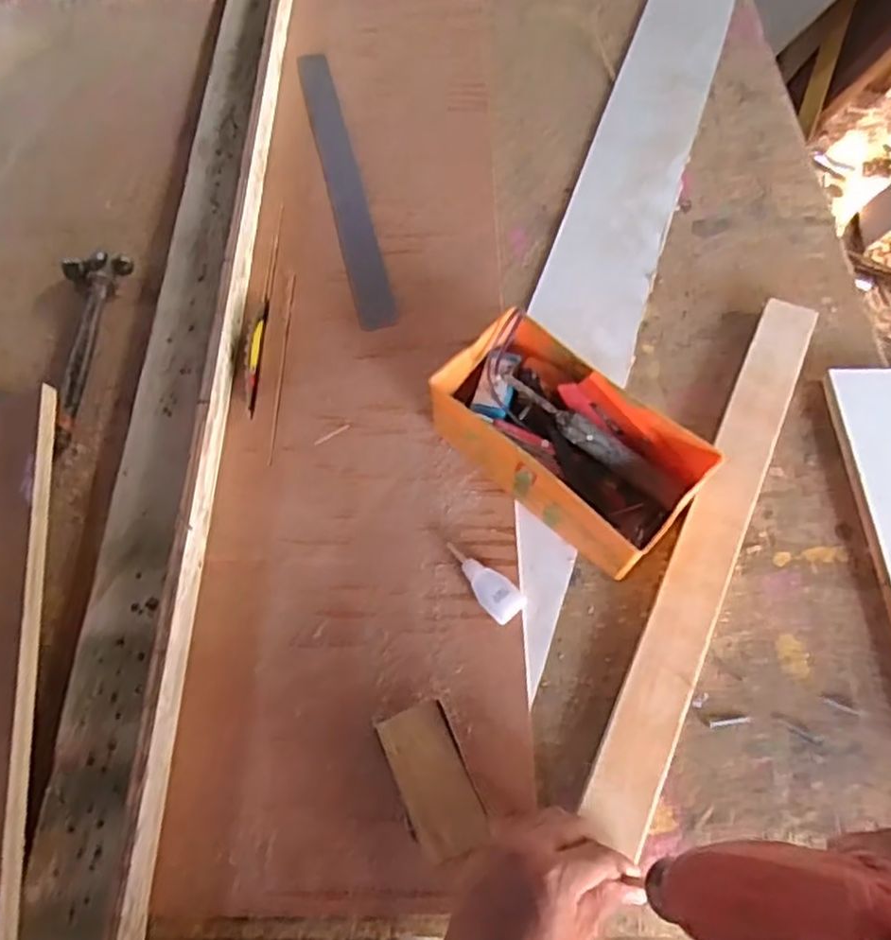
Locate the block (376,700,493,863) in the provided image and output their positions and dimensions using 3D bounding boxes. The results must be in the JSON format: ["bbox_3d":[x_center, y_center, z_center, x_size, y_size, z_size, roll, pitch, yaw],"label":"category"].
[{"bbox_3d":[-0.009,0.240,0.556,0.054,0.022,0.106,-21,63,-10],"label":"block"}]

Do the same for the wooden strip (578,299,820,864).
[{"bbox_3d":[0.240,0.053,0.638,0.049,0.012,0.530,23,67,13],"label":"wooden strip"}]

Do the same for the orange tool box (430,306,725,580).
[{"bbox_3d":[0.111,-0.022,0.662,0.240,0.081,0.130,41,70,20],"label":"orange tool box"}]

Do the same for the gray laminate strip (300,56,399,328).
[{"bbox_3d":[-0.128,-0.365,0.893,0.041,0.004,0.490,-13,62,-5],"label":"gray laminate strip"}]

